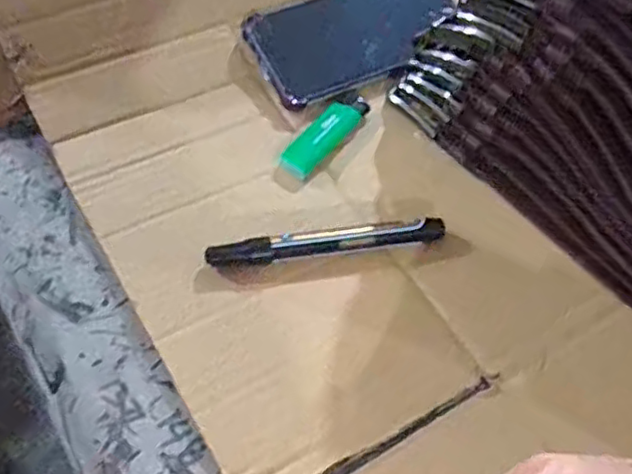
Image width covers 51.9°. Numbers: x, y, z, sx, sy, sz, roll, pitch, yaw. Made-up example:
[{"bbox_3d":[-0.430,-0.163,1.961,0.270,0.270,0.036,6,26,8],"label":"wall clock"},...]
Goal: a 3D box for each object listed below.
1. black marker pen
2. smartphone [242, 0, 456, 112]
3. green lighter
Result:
[{"bbox_3d":[0.009,0.004,0.382,0.142,0.021,0.013,-9,53,-9],"label":"black marker pen"},{"bbox_3d":[0.034,-0.154,0.487,0.165,0.013,0.080,-27,78,-21],"label":"smartphone"},{"bbox_3d":[0.003,-0.065,0.437,0.024,0.011,0.093,31,60,17],"label":"green lighter"}]

